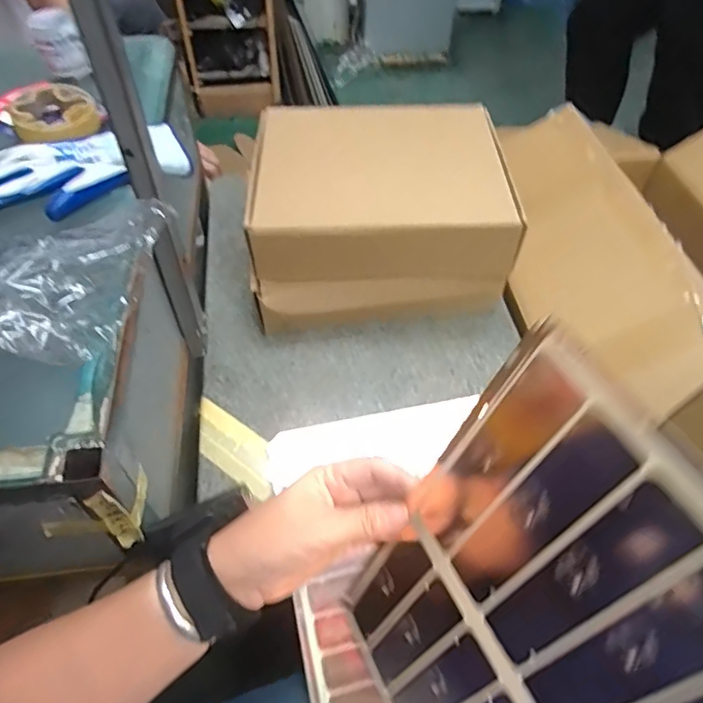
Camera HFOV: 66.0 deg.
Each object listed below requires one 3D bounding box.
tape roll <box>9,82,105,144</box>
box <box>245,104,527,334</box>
[{"bbox_3d":[-0.309,-0.251,0.566,0.087,0.024,0.087,1,51,-1],"label":"tape roll"},{"bbox_3d":[0.024,-0.194,0.744,0.317,0.153,0.279,-6,52,-6],"label":"box"}]

